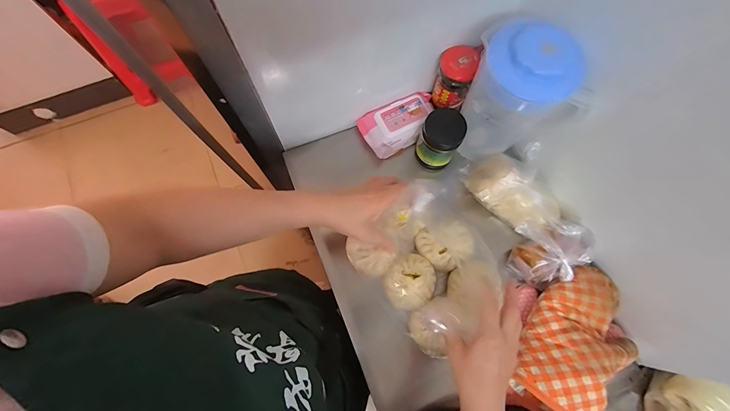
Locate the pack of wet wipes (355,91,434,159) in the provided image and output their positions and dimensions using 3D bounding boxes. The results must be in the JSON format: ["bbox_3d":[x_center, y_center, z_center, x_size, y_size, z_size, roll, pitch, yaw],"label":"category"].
[{"bbox_3d":[0.067,-0.156,0.607,0.145,0.041,0.085,-23,75,-8],"label":"pack of wet wipes"}]

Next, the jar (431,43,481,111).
[{"bbox_3d":[0.153,-0.222,0.561,0.059,0.090,0.064,15,74,3],"label":"jar"}]

